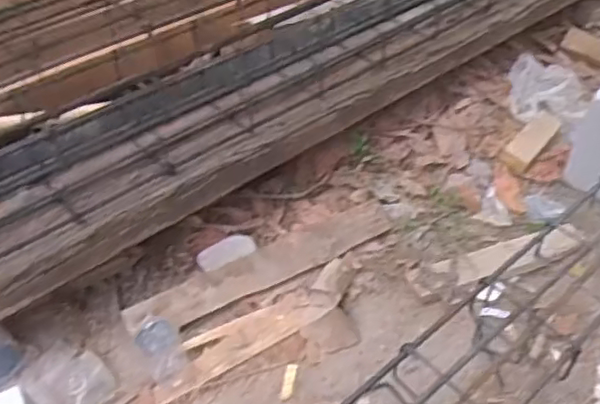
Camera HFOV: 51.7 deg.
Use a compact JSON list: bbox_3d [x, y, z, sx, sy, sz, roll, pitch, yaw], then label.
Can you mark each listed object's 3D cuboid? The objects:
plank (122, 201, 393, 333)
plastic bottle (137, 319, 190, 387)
[{"bbox_3d":[-0.056,0.111,1.032,0.460,0.029,0.078,-24,48,-17],"label":"plank"},{"bbox_3d":[-0.202,0.219,0.918,0.056,0.053,0.112,-23,48,-17],"label":"plastic bottle"}]

